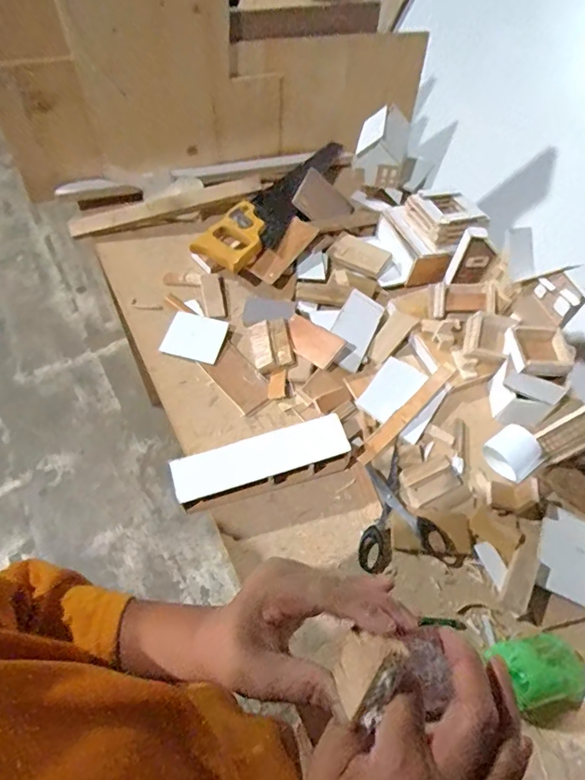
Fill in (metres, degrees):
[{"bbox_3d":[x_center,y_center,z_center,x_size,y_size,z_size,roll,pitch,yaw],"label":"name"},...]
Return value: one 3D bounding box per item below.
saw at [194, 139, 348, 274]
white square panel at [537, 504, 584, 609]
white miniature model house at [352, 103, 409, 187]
[{"bbox_3d":[-0.006,-0.313,0.788,0.114,0.048,0.380,36,63,17],"label":"saw"},{"bbox_3d":[0.333,0.195,0.538,0.095,0.011,0.102,21,59,9],"label":"white square panel"},{"bbox_3d":[0.144,-0.390,0.751,0.083,0.081,0.083,15,59,5],"label":"white miniature model house"}]

